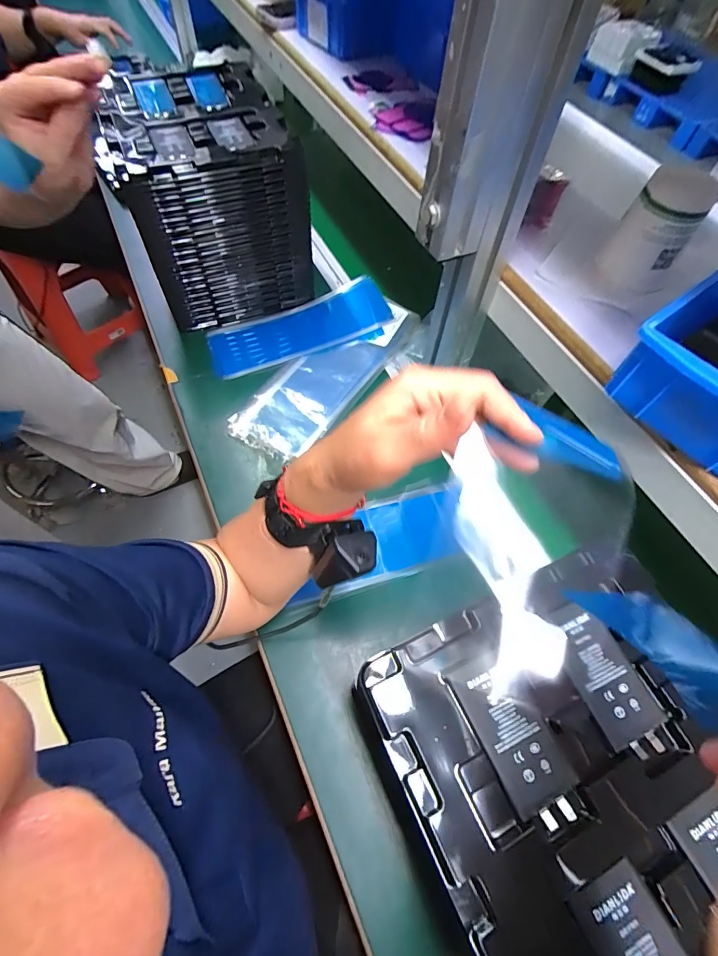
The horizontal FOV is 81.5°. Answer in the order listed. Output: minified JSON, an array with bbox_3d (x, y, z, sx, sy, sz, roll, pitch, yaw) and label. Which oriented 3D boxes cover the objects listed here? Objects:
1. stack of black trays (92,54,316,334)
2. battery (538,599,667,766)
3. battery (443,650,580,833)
[{"bbox_3d":[-0.216,-0.400,0.619,0.212,0.232,0.241,-21,64,-15],"label":"stack of black trays"},{"bbox_3d":[0.162,0.130,0.275,0.042,0.007,0.092,-20,64,-14],"label":"battery"},{"bbox_3d":[0.095,0.158,0.256,0.042,0.007,0.093,-23,65,-16],"label":"battery"}]

